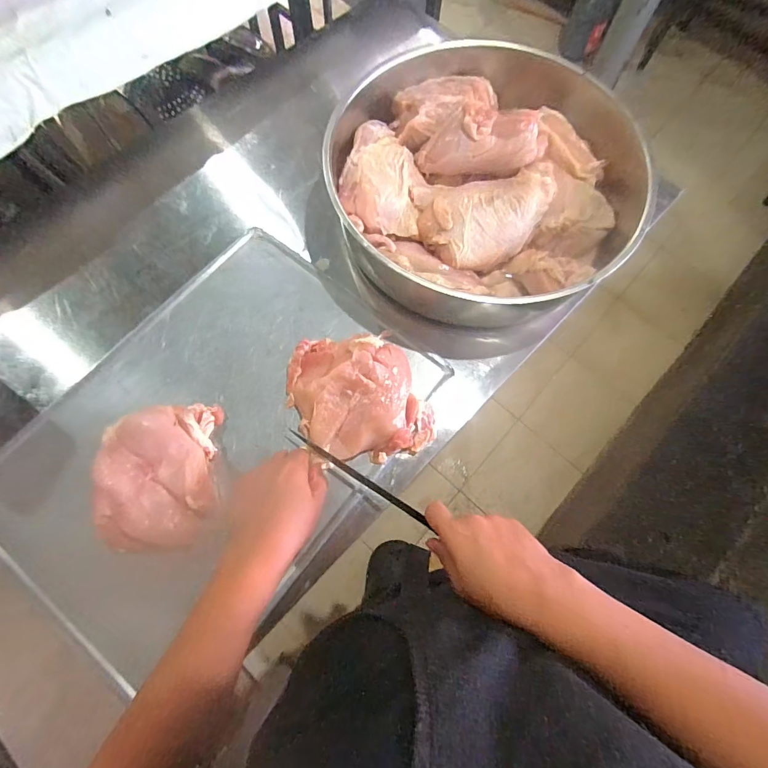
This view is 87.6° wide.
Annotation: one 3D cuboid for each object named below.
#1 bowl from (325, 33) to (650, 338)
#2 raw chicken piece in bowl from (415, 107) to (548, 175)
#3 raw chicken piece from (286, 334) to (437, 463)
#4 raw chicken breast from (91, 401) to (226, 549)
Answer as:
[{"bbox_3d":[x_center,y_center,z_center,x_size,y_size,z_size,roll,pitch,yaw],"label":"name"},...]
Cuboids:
[{"bbox_3d":[0.120,-0.263,0.502,0.367,0.089,0.368,0,73,-1],"label":"bowl"},{"bbox_3d":[0.123,-0.299,0.489,0.146,0.048,0.070,0,73,12],"label":"raw chicken piece in bowl"},{"bbox_3d":[-0.030,0.013,0.441,0.133,0.036,0.154,-26,75,-9],"label":"raw chicken piece"},{"bbox_3d":[-0.240,0.093,0.415,0.124,0.038,0.144,-6,73,-3],"label":"raw chicken breast"}]

